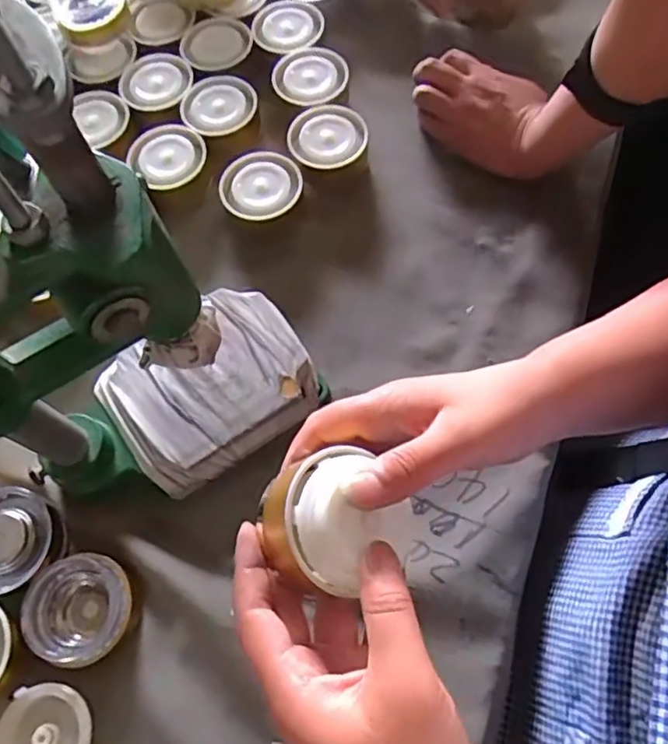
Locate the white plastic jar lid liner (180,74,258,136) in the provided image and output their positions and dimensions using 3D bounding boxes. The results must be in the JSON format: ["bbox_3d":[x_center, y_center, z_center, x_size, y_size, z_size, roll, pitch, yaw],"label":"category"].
[{"bbox_3d":[-0.102,-0.236,0.532,0.065,0.006,0.062,4,69,1],"label":"white plastic jar lid liner"}]

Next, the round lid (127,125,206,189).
[{"bbox_3d":[-0.143,-0.182,0.512,0.063,0.013,0.069,1,67,4],"label":"round lid"}]

